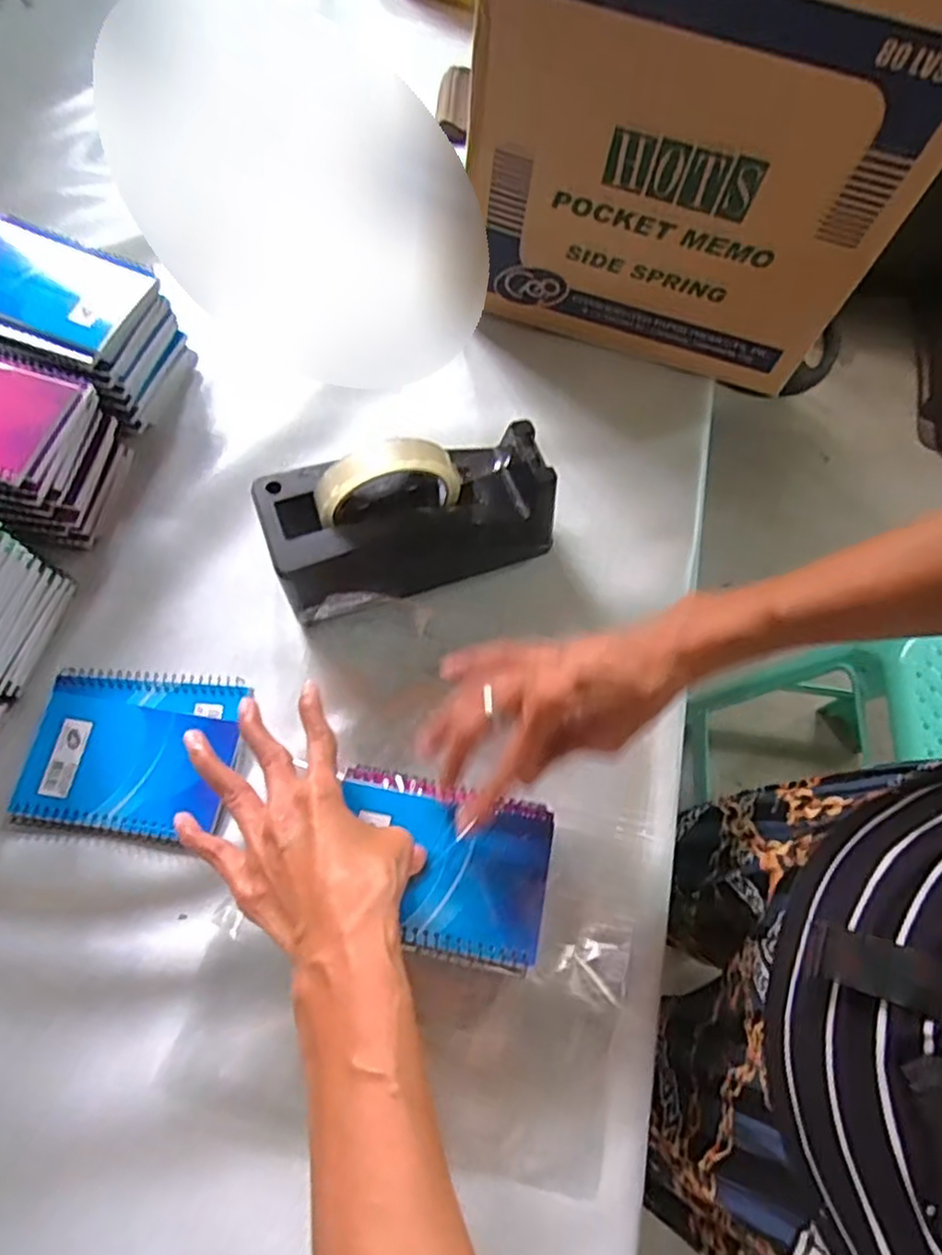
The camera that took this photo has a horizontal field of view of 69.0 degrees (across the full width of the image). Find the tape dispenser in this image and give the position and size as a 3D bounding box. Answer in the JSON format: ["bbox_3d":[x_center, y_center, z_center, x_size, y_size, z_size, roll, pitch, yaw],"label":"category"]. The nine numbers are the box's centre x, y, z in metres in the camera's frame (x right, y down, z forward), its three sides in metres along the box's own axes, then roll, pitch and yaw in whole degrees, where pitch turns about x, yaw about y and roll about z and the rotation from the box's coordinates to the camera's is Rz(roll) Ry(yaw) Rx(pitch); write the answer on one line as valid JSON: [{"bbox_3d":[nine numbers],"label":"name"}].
[{"bbox_3d":[-0.040,-0.078,0.475,0.195,0.114,0.077,-18,71,-11],"label":"tape dispenser"}]

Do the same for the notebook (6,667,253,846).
[{"bbox_3d":[-0.228,0.082,0.458,0.132,0.008,0.110,5,68,-2],"label":"notebook"}]

